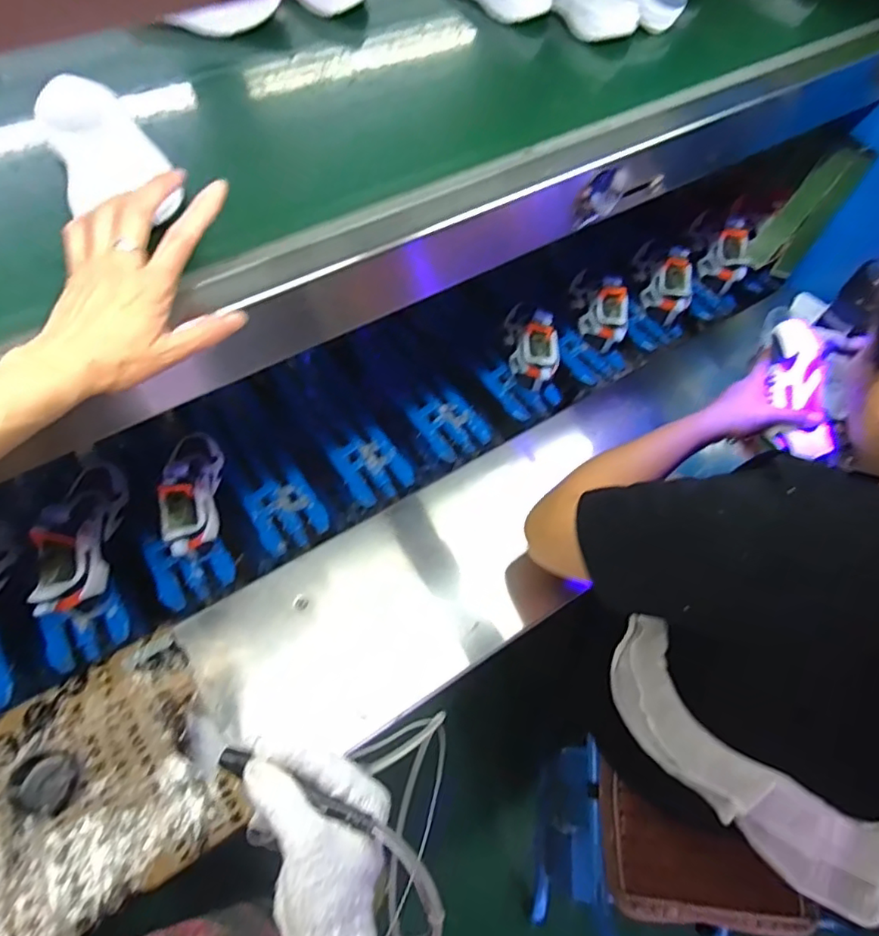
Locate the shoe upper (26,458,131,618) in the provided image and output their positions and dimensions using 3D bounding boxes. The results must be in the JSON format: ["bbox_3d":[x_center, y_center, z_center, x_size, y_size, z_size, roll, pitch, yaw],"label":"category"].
[{"bbox_3d":[-0.454,0.084,0.720,0.077,0.111,0.212,-4,47,-4],"label":"shoe upper"}]

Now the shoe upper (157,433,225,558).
[{"bbox_3d":[-0.331,0.028,0.763,0.065,0.099,0.194,-7,45,-6],"label":"shoe upper"}]

